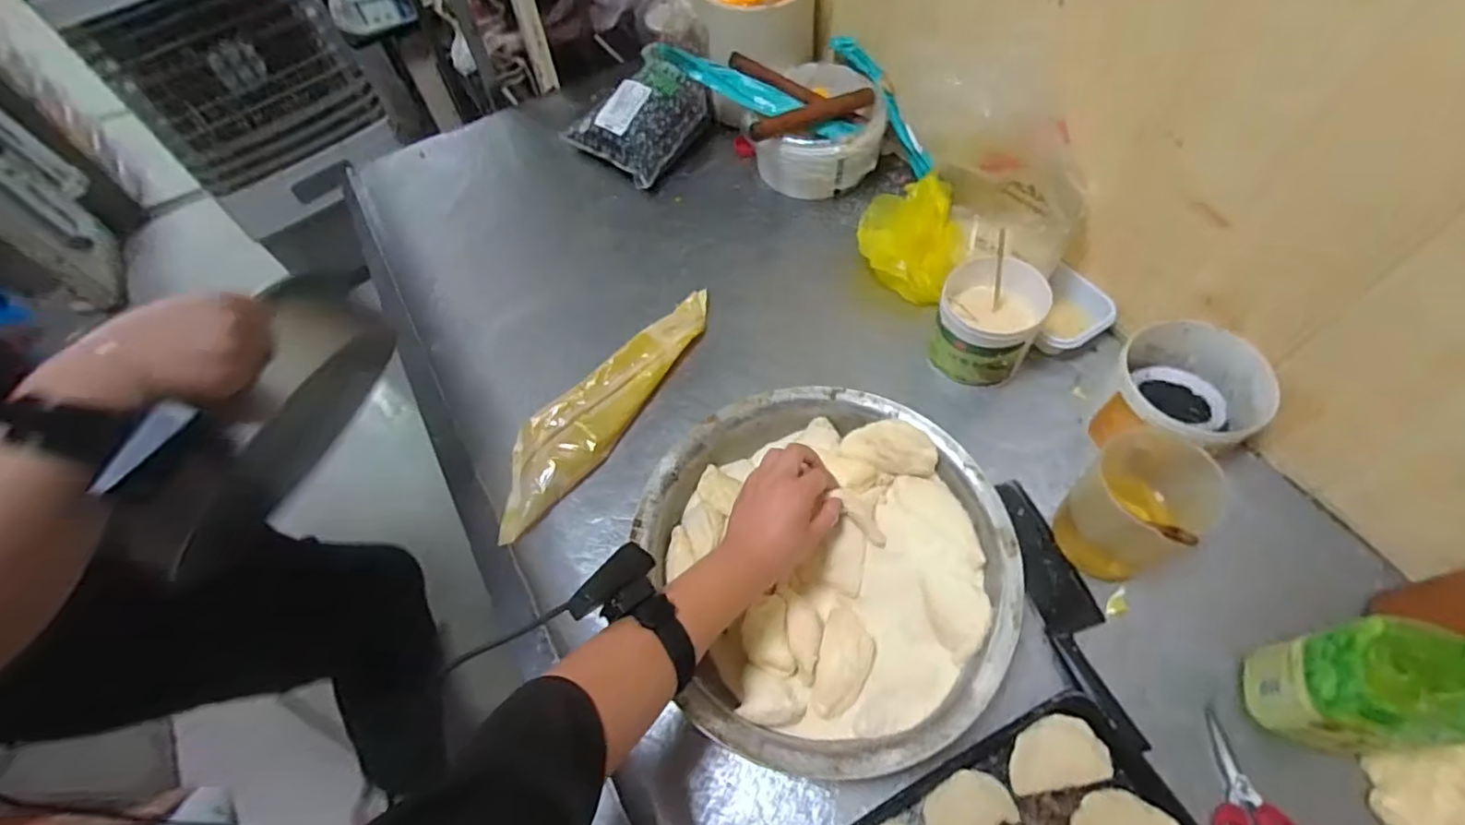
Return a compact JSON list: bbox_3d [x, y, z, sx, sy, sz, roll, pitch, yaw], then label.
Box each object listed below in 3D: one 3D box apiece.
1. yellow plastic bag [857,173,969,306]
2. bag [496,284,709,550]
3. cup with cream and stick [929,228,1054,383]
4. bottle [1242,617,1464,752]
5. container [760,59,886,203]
[{"bbox_3d":[0.248,-0.236,0.876,0.140,0.120,0.138,11,60,10],"label":"yellow plastic bag"},{"bbox_3d":[-0.168,-0.017,0.822,0.101,0.043,0.404,31,65,20],"label":"bag"},{"bbox_3d":[0.319,-0.122,0.785,0.117,0.169,0.141,18,62,13],"label":"cup with cream and stick"},{"bbox_3d":[0.518,0.224,0.511,0.065,0.226,0.087,-6,59,-1],"label":"bottle"},{"bbox_3d":[0.148,-0.439,1.010,0.183,0.121,0.210,19,62,14],"label":"container"}]

